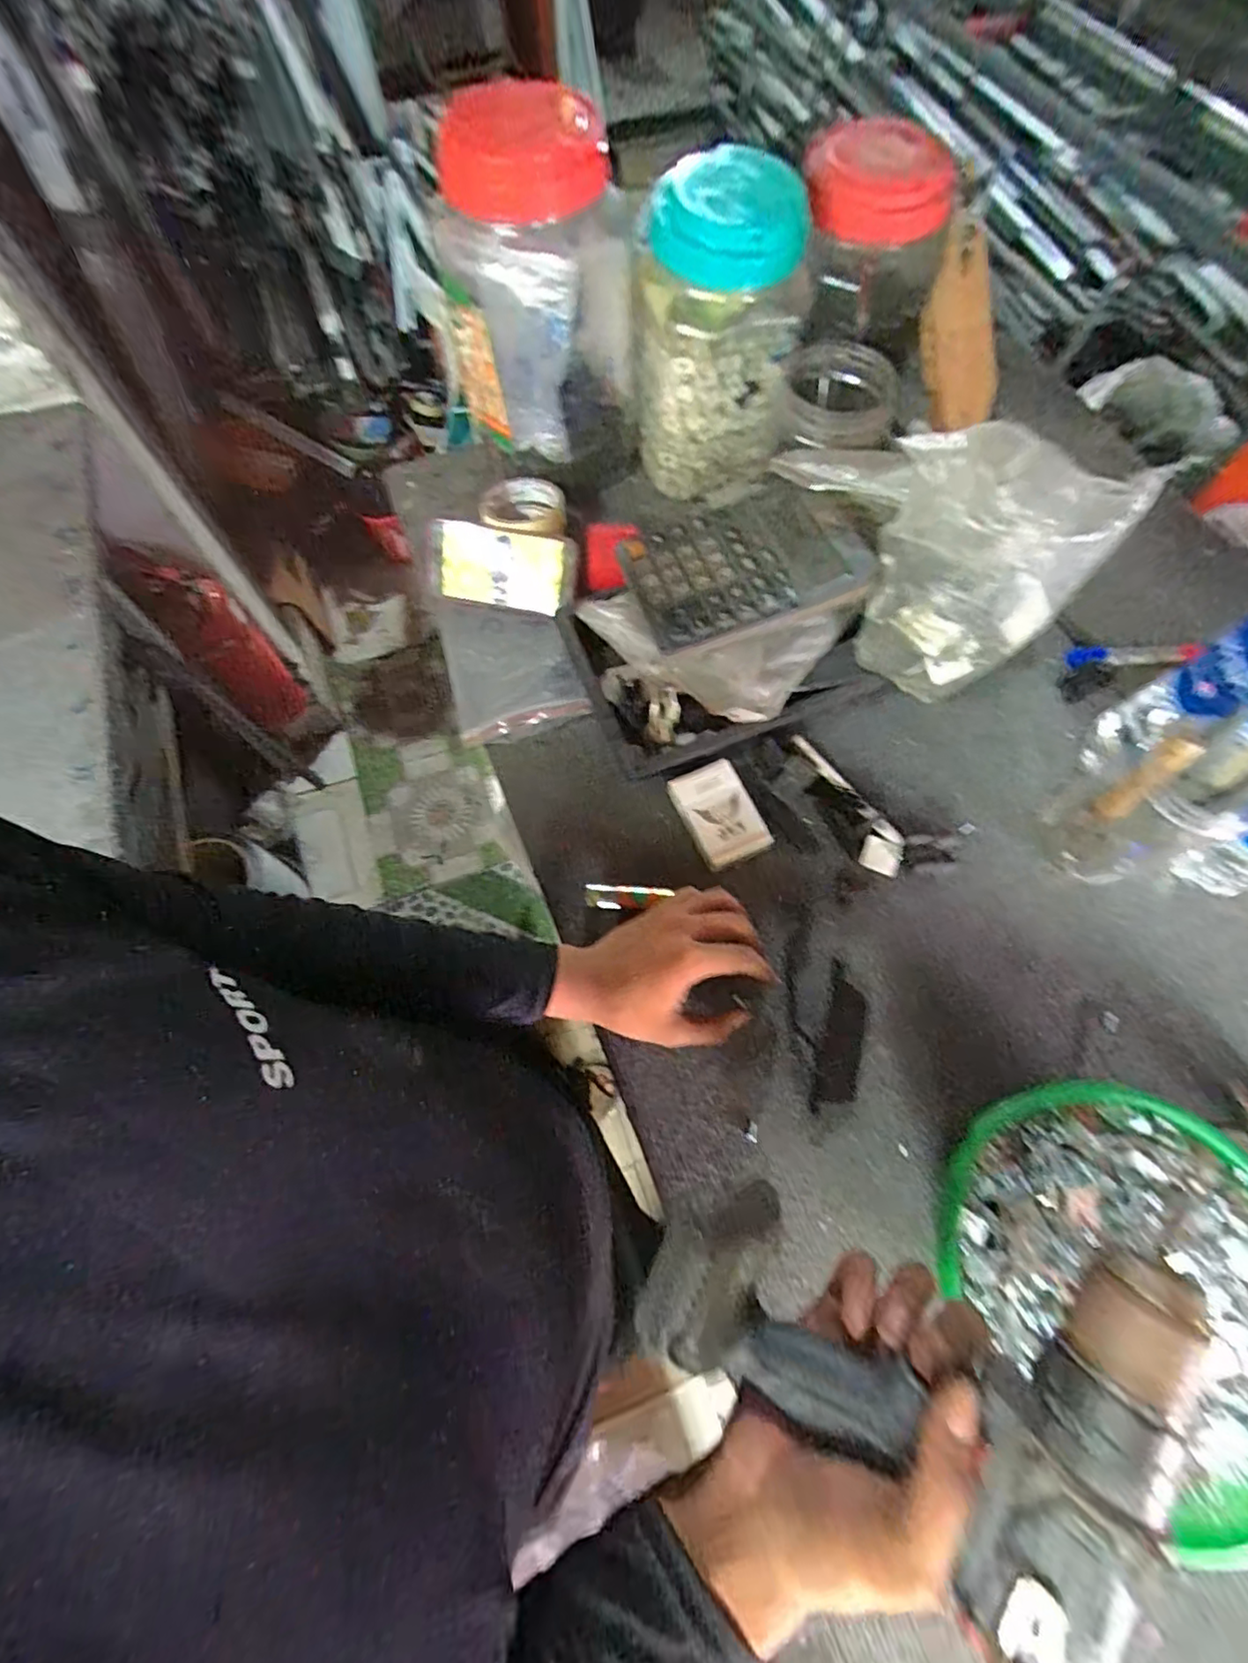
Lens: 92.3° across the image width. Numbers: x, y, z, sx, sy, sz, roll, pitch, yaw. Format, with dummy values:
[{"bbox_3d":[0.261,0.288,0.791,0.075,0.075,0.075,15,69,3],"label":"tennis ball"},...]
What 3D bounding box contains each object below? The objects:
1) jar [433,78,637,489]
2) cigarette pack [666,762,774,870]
[{"bbox_3d":[-0.078,-0.518,0.594,0.169,0.255,0.159,-3,68,-1],"label":"jar"},{"bbox_3d":[0.088,-0.016,0.555,0.063,0.024,0.091,-26,71,-9],"label":"cigarette pack"}]

